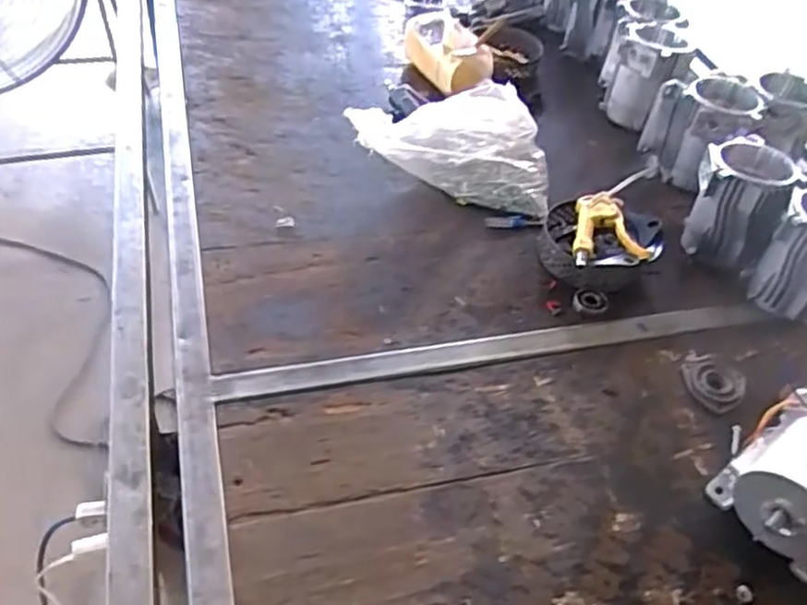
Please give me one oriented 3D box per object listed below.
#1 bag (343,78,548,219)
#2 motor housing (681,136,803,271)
[{"bbox_3d":[0.075,-0.233,0.975,0.263,0.142,0.145,11,46,3],"label":"bag"},{"bbox_3d":[0.426,-0.127,0.914,0.114,0.136,0.114,27,49,18],"label":"motor housing"}]

